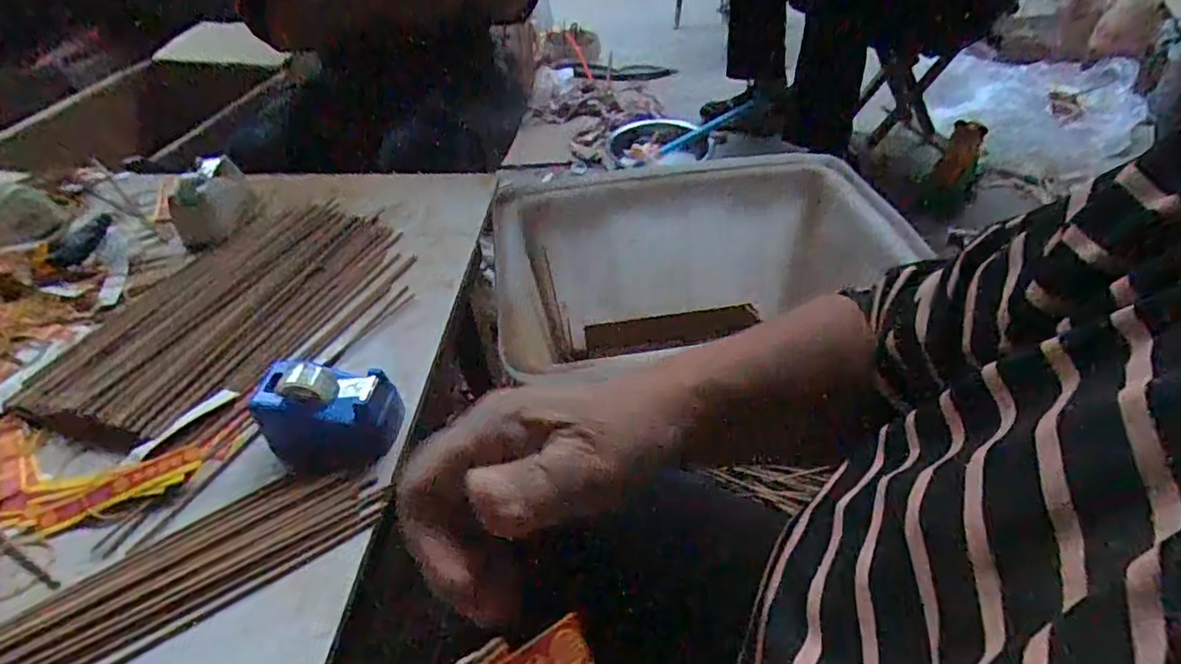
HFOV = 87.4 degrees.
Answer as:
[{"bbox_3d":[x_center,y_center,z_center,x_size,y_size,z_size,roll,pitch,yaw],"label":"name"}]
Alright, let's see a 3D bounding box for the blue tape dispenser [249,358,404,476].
[{"bbox_3d":[-0.202,0.063,0.474,0.100,0.057,0.063,0,43,2],"label":"blue tape dispenser"}]

